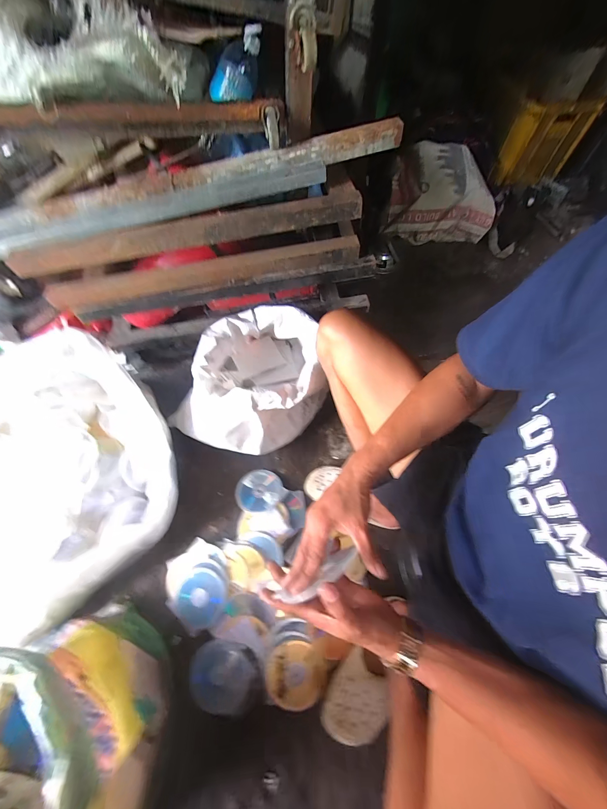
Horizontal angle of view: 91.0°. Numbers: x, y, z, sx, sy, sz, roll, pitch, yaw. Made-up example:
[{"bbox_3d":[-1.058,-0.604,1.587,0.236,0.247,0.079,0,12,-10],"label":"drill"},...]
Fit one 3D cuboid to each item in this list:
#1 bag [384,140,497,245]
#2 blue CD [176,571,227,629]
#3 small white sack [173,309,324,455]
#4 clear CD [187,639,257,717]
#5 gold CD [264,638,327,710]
[{"bbox_3d":[0.539,-0.820,1.178,0.416,0.257,0.216,-1,60,-1],"label":"bag"},{"bbox_3d":[-0.237,0.449,0.689,0.108,0.004,0.106,-2,65,5],"label":"blue CD"},{"bbox_3d":[-0.145,-0.052,0.787,0.411,0.263,0.329,-38,67,-19],"label":"small white sack"},{"bbox_3d":[-0.167,0.567,0.623,0.140,0.007,0.112,6,62,6],"label":"clear CD"},{"bbox_3d":[-0.015,0.553,0.609,0.121,0.004,0.110,-2,69,6],"label":"gold CD"}]

